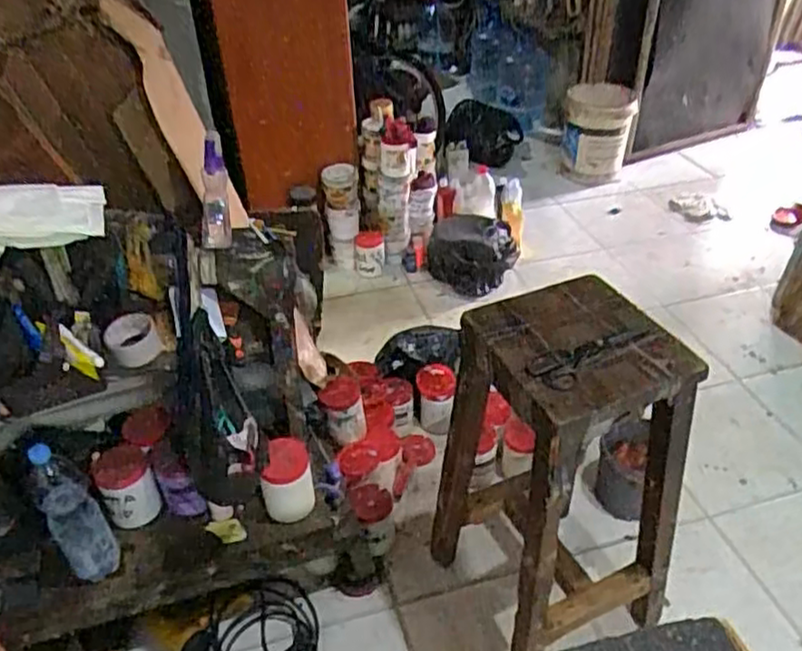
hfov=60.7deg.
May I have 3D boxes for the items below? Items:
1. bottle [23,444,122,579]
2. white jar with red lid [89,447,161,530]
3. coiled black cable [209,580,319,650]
[{"bbox_3d":[-0.601,0.329,1.239,0.083,0.326,0.082,-23,42,-24],"label":"bottle"},{"bbox_3d":[-0.553,0.344,1.406,0.107,0.166,0.099,-18,40,-19],"label":"white jar with red lid"},{"bbox_3d":[-0.293,0.670,1.472,0.219,0.091,0.227,-5,38,-3],"label":"coiled black cable"}]

